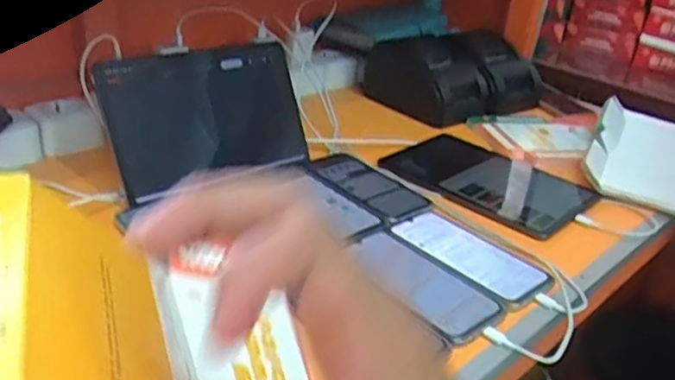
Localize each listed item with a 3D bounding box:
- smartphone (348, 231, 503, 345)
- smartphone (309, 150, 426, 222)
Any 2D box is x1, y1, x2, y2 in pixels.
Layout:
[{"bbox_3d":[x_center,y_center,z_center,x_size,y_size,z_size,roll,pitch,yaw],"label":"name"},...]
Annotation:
[{"bbox_3d":[0.082,0.084,0.628,0.072,0.009,0.164,-15,35,-35],"label":"smartphone"},{"bbox_3d":[0.034,-0.010,0.808,0.088,0.010,0.178,-21,38,-41],"label":"smartphone"}]

